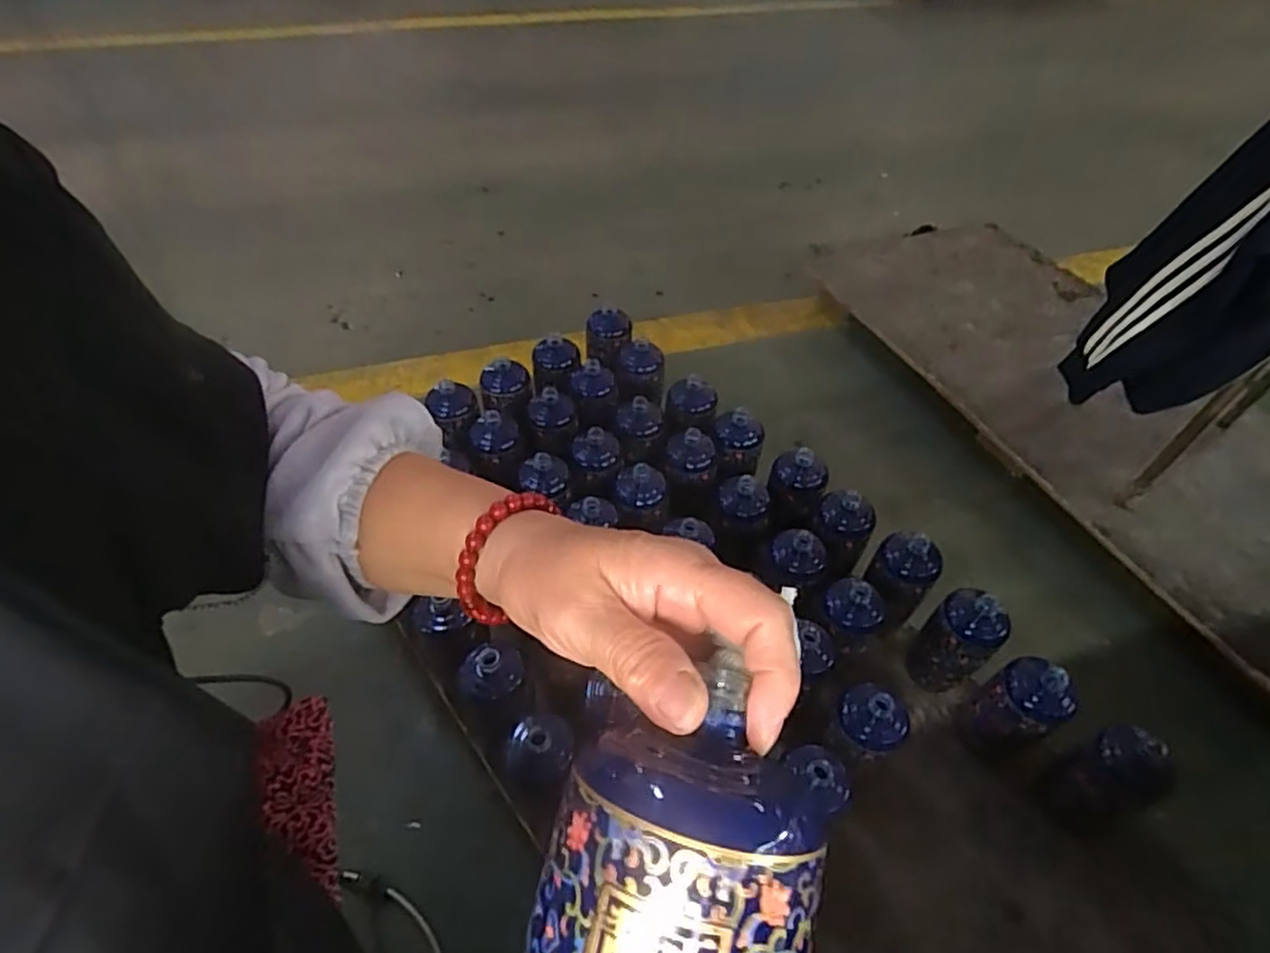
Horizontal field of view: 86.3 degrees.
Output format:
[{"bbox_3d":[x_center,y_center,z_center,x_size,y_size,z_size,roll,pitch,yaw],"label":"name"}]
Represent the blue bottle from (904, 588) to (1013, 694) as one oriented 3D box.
[{"bbox_3d":[0.424,0.220,0.896,0.082,0.171,0.078,2,50,-2],"label":"blue bottle"}]

